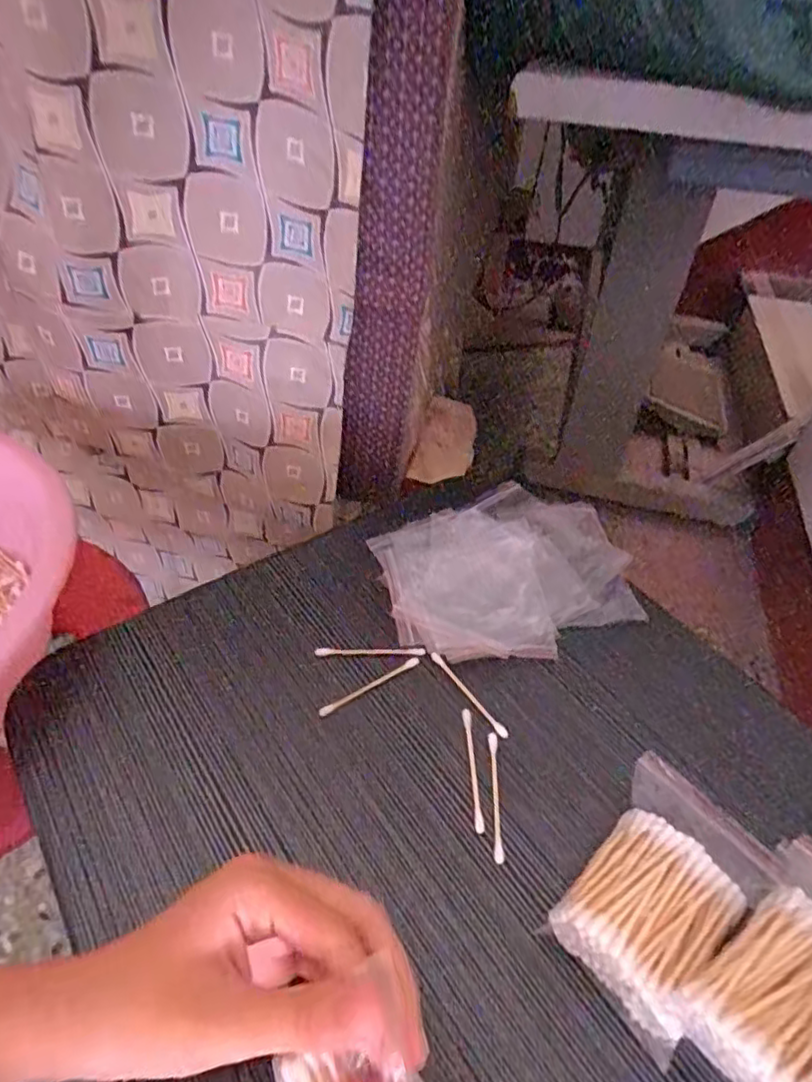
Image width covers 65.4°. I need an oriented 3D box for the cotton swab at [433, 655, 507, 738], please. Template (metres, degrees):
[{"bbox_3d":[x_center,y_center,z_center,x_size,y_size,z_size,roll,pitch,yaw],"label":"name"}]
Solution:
[{"bbox_3d":[0.038,0.093,0.387,0.008,0.006,0.067,-28,53,-25],"label":"cotton swab"}]

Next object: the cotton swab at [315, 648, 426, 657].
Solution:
[{"bbox_3d":[-0.023,0.071,0.404,0.069,0.004,0.006,1,46,0],"label":"cotton swab"}]

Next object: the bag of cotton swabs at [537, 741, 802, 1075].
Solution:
[{"bbox_3d":[0.120,0.162,0.299,0.111,0.031,0.077,-33,55,-28],"label":"bag of cotton swabs"}]

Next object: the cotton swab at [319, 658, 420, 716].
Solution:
[{"bbox_3d":[-0.022,0.089,0.389,0.070,0.004,0.006,-24,51,-23],"label":"cotton swab"}]

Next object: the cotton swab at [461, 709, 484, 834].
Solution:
[{"bbox_3d":[0.037,0.126,0.353,0.006,0.004,0.071,-1,46,-2],"label":"cotton swab"}]

